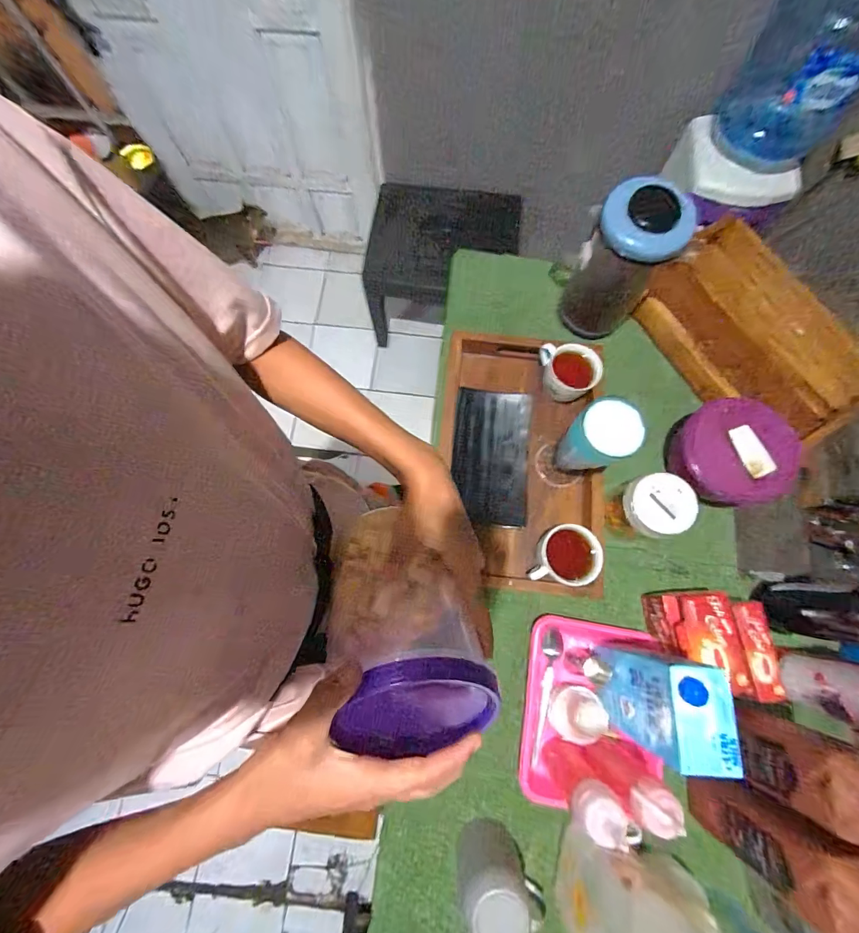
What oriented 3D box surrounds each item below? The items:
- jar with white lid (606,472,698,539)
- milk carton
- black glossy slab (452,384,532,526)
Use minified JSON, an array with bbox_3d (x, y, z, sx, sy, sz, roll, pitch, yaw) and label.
[{"bbox_3d":[0.317,0.061,0.582,0.084,0.092,0.081,0,76,0],"label":"jar with white lid"},{"bbox_3d":[0.262,0.264,0.450,0.070,0.158,0.103,3,76,1],"label":"milk carton"},{"bbox_3d":[0.097,-0.014,0.642,0.118,0.016,0.212,3,84,11],"label":"black glossy slab"}]

